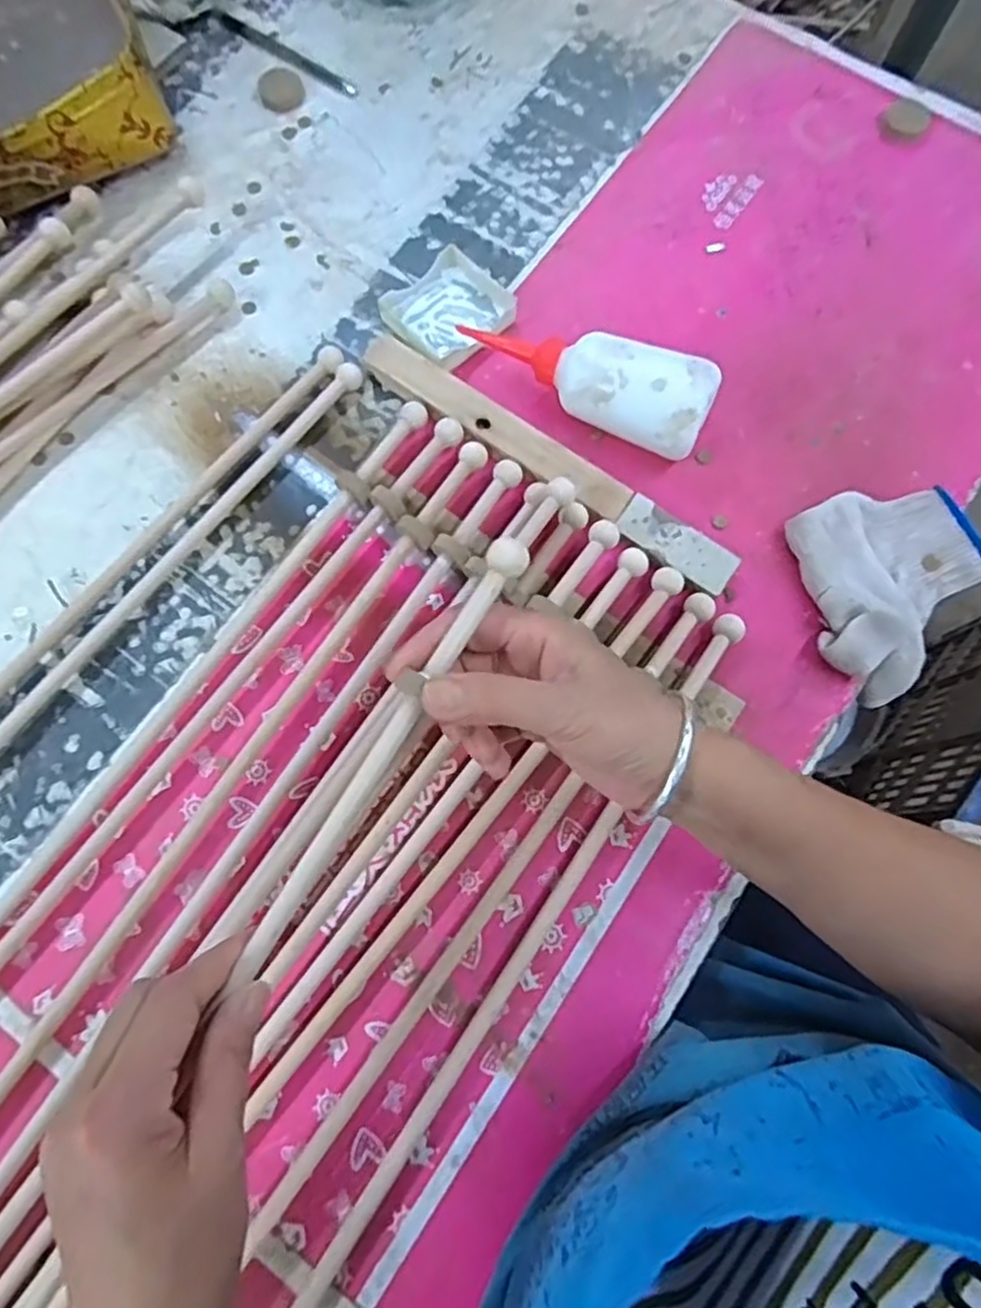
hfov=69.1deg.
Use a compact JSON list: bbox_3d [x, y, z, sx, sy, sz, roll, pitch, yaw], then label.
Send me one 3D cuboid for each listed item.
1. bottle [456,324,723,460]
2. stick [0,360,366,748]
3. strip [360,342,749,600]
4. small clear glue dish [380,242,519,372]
[{"bbox_3d":[0.059,-0.184,0.483,0.180,0.060,0.054,22,75,6],"label":"bottle"},{"bbox_3d":[-0.309,0.057,0.436,0.023,0.017,0.685,37,77,10],"label":"stick"},{"bbox_3d":[0.036,-0.132,0.484,0.288,0.023,0.032,35,77,10],"label":"strip"},{"bbox_3d":[-0.029,-0.250,0.521,0.082,0.017,0.080,-43,78,-11],"label":"small clear glue dish"}]

